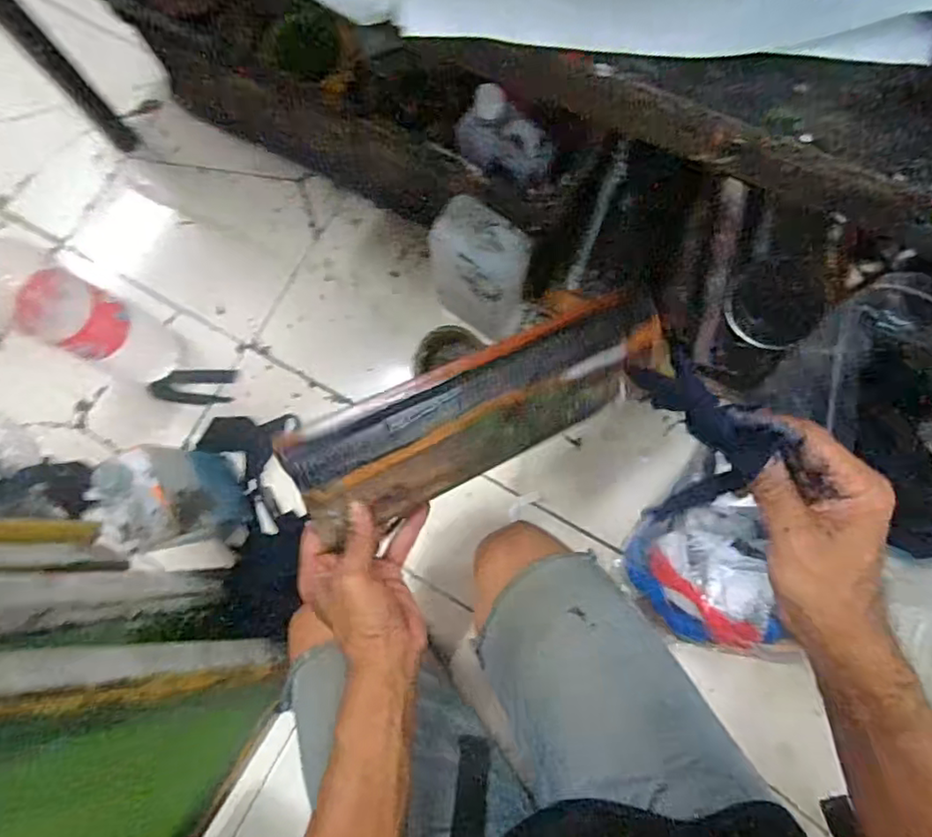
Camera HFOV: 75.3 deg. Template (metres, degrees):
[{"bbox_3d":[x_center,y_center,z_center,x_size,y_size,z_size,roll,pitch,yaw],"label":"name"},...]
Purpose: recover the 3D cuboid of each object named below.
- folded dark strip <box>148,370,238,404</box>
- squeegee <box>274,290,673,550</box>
[{"bbox_3d":[-0.355,-0.041,0.791,0.109,0.010,0.045,-2,80,2],"label":"folded dark strip"},{"bbox_3d":[0.027,-0.015,0.484,0.333,0.017,0.089,-25,97,-19],"label":"squeegee"}]

